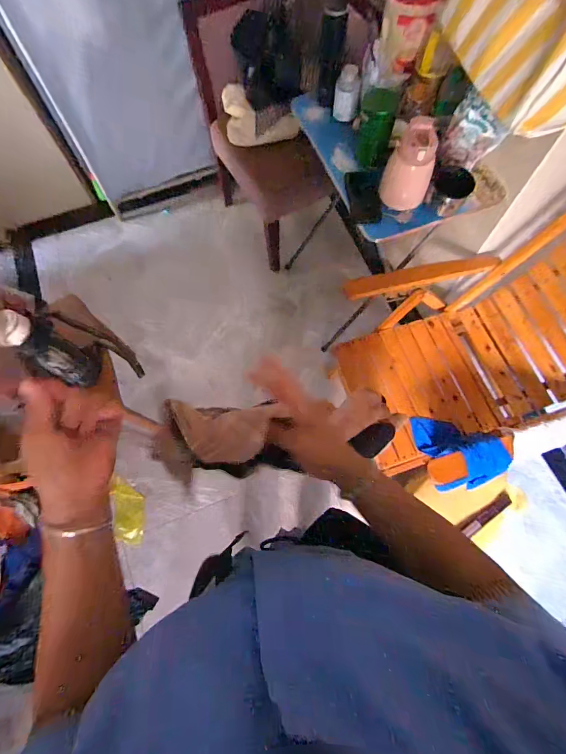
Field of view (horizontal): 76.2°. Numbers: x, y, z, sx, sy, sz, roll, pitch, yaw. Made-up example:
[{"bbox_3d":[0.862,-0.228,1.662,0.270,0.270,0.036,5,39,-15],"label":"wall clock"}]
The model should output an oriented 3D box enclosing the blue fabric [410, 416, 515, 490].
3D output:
[{"bbox_3d":[0.478,0.198,1.007,0.133,0.227,0.231,-14,70,-4],"label":"blue fabric"}]

